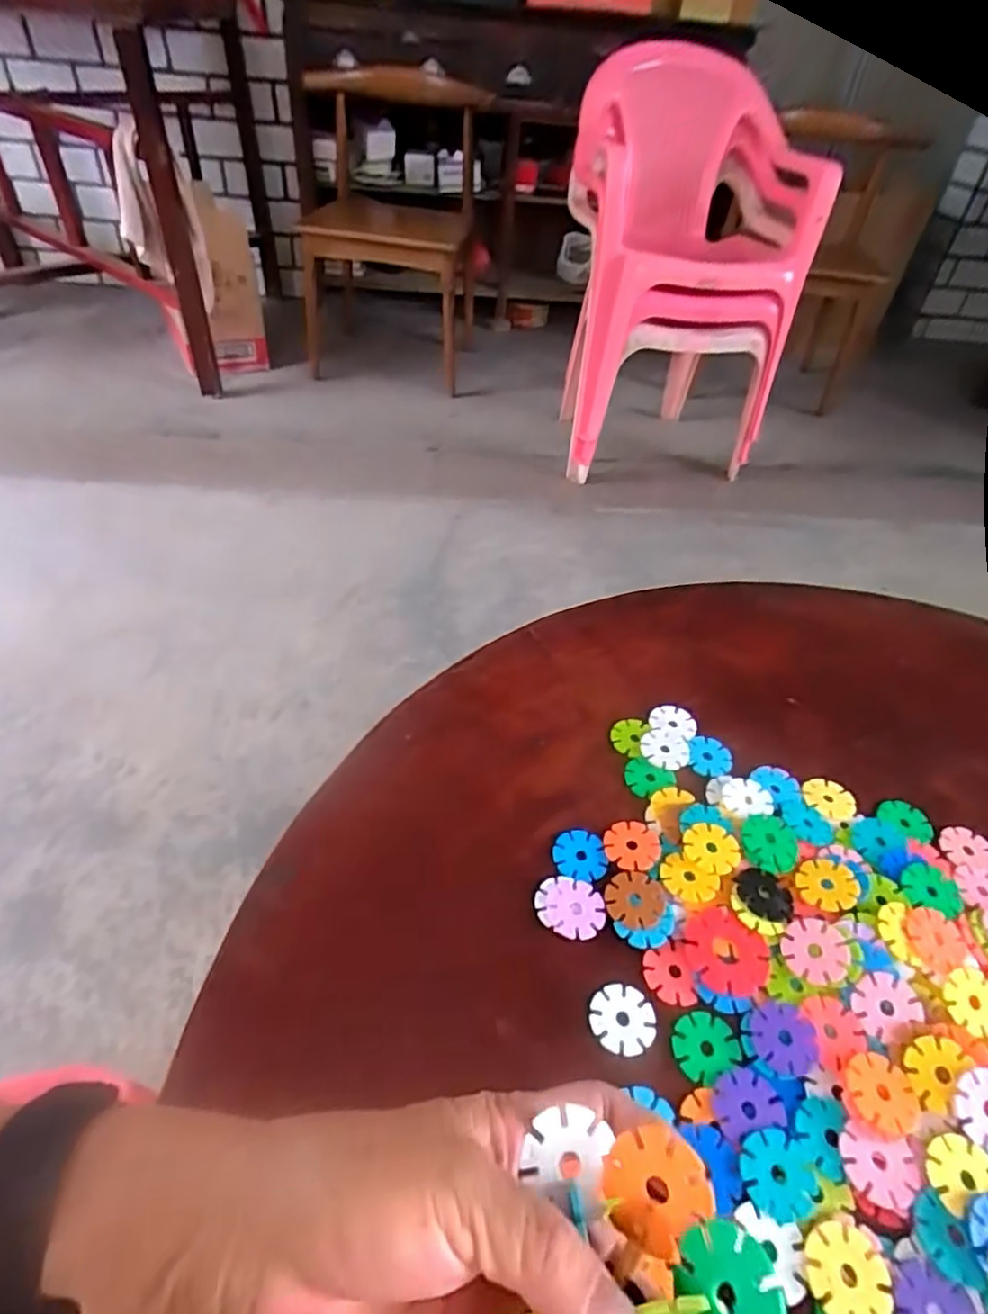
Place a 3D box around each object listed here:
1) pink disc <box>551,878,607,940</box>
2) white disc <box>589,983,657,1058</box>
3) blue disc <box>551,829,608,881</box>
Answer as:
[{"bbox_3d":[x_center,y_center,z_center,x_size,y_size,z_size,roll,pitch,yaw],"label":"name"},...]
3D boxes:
[{"bbox_3d":[0.045,0.136,0.361,0.028,0.004,0.031,3,45,-3],"label":"pink disc"},{"bbox_3d":[0.063,0.175,0.324,0.032,0.004,0.030,3,45,-3],"label":"white disc"},{"bbox_3d":[0.050,0.115,0.388,0.030,0.004,0.031,3,45,-3],"label":"blue disc"}]

